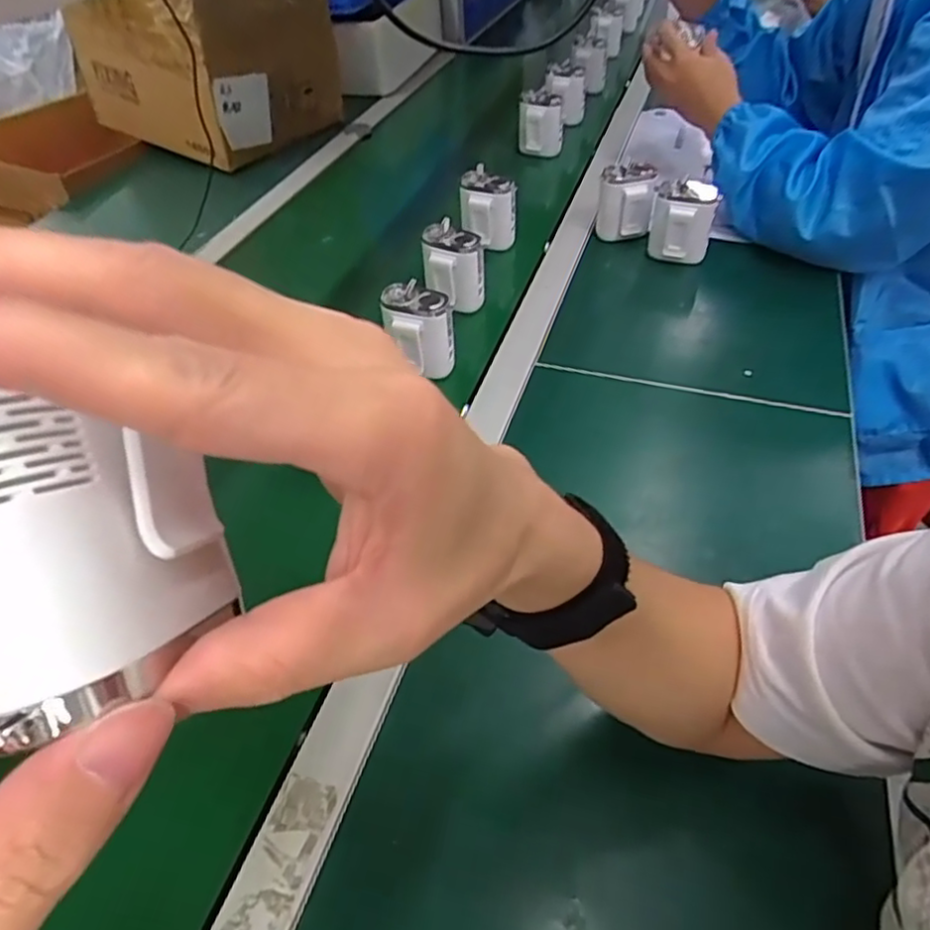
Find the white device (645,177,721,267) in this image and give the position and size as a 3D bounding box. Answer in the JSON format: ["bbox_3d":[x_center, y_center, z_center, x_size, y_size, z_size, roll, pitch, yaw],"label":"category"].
[{"bbox_3d":[0.253,-0.284,0.763,0.068,0.085,0.045,4,47,7],"label":"white device"}]

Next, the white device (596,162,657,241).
[{"bbox_3d":[0.197,-0.326,0.805,0.066,0.083,0.037,3,46,6],"label":"white device"}]

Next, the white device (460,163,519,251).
[{"bbox_3d":[0.030,-0.318,0.814,0.067,0.088,0.048,-3,46,1],"label":"white device"}]

